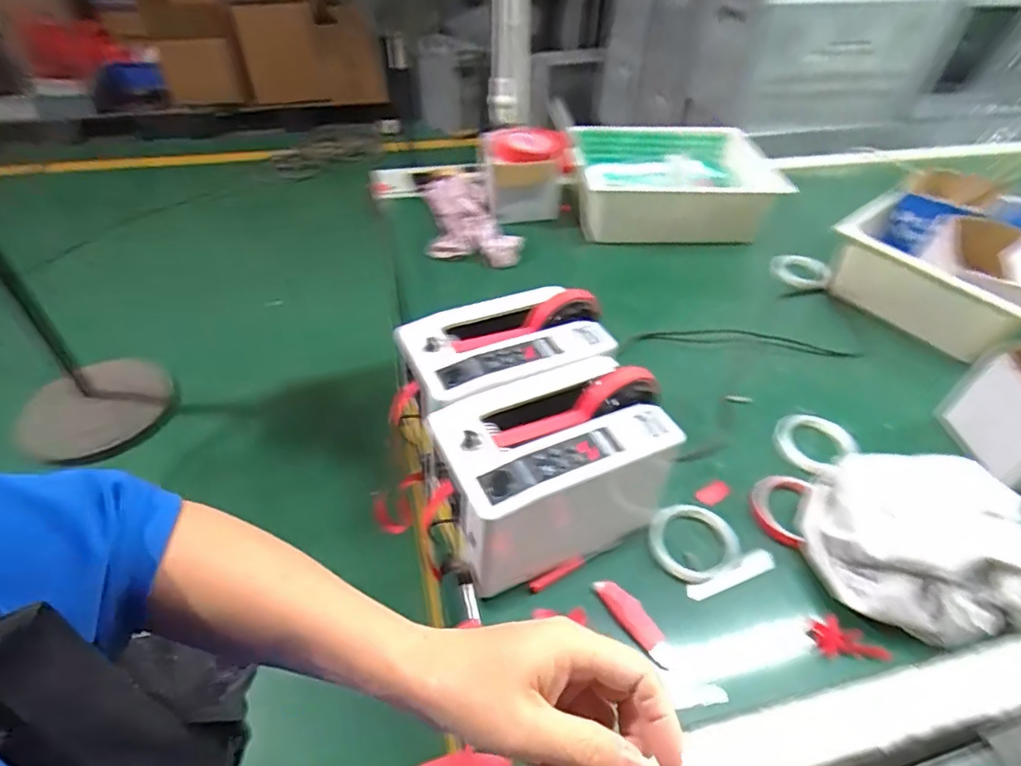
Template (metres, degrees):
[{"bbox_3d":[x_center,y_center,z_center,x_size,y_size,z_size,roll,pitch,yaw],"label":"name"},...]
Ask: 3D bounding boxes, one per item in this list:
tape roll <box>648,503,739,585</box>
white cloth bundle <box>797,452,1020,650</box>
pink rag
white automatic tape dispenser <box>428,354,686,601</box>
[{"bbox_3d":[0.198,0.168,0.605,0.091,0.017,0.084,1,46,-1],"label":"tape roll"},{"bbox_3d":[0.414,0.153,0.562,0.191,0.109,0.190,1,46,-1],"label":"white cloth bundle"},{"bbox_3d":[-0.078,-0.327,1.073,0.160,0.051,0.312,-4,46,-7],"label":"pink rag"},{"bbox_3d":[0.046,0.093,0.577,0.234,0.149,0.157,-19,49,-20],"label":"white automatic tape dispenser"}]

